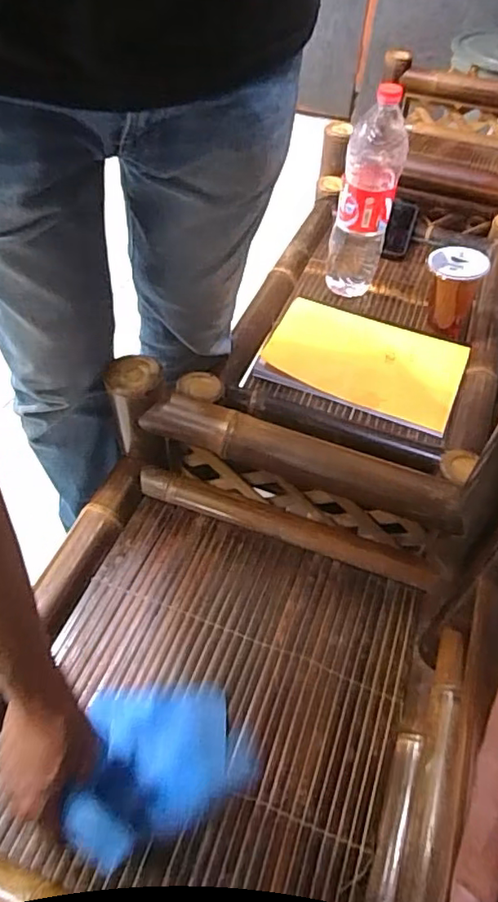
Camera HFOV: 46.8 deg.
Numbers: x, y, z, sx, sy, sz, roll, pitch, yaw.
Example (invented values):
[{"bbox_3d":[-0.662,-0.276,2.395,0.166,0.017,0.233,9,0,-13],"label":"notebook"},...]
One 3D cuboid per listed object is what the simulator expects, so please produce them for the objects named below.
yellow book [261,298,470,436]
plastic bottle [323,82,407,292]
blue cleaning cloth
[{"bbox_3d":[0.180,-0.143,0.901,0.291,0.009,0.168,21,64,11],"label":"yellow book"},{"bbox_3d":[0.188,-0.408,0.917,0.085,0.305,0.077,17,52,11],"label":"plastic bottle"},{"bbox_3d":[-0.073,0.277,0.528,0.154,0.101,0.148,-3,50,-6],"label":"blue cleaning cloth"}]

